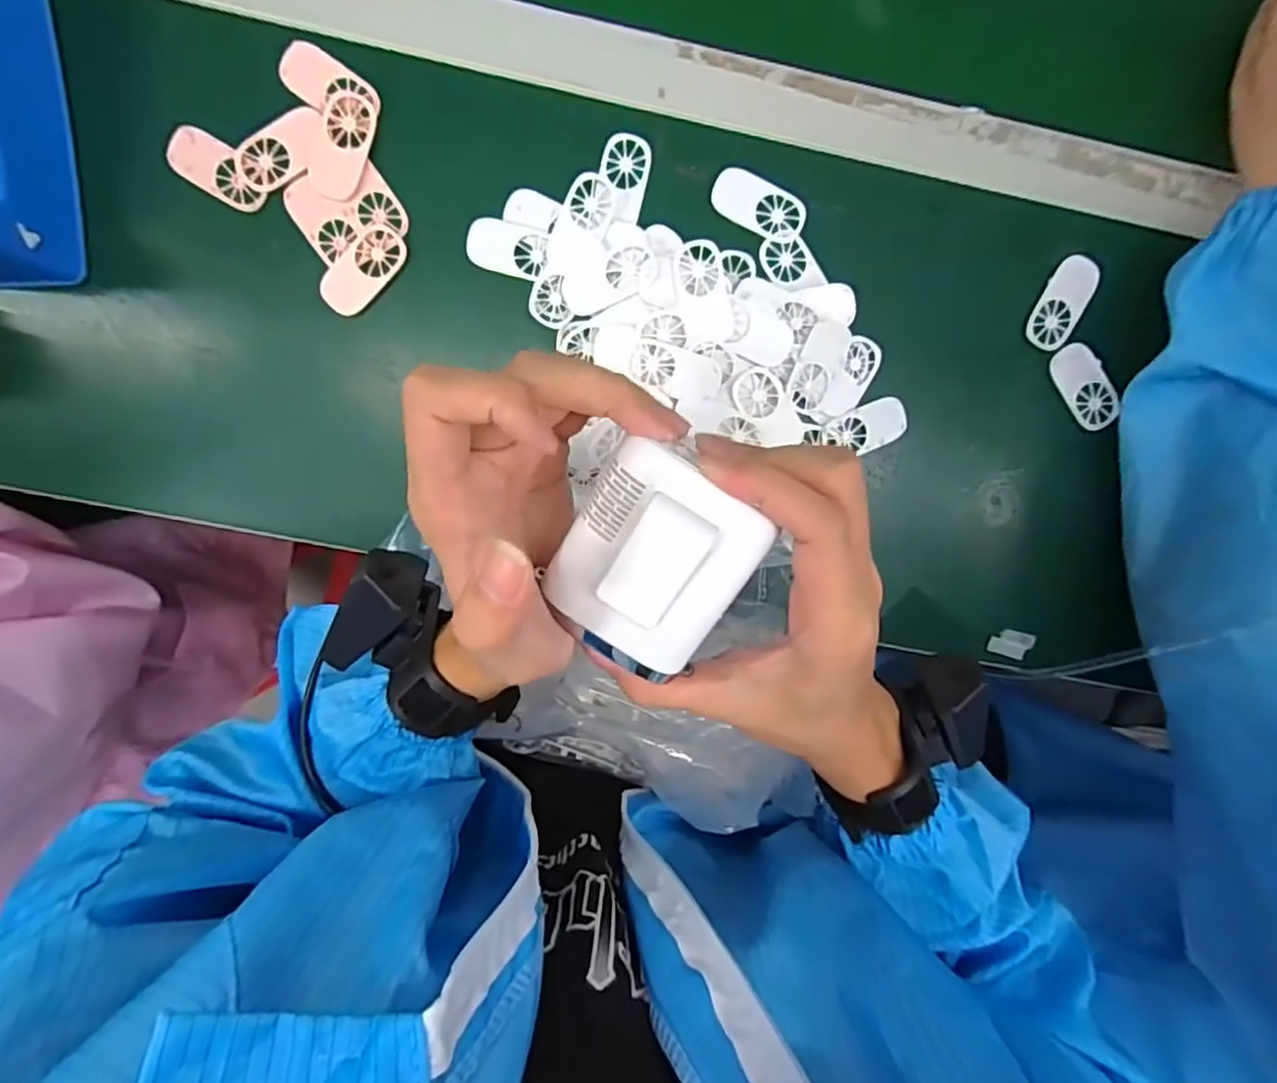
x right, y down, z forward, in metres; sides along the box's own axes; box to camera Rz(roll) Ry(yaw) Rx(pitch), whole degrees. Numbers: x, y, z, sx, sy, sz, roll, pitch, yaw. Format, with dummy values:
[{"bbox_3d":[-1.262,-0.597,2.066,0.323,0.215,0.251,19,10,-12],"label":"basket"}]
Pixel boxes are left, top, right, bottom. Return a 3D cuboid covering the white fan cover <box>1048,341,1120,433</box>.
[{"bbox_3d":[0.290,-0.101,0.430,0.028,0.008,0.057,-34,92,10],"label":"white fan cover"}]

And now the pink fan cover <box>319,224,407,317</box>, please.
[{"bbox_3d":[-0.165,-0.163,0.397,0.030,0.004,0.057,44,95,-8],"label":"pink fan cover"}]

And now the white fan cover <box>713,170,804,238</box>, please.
[{"bbox_3d":[0.074,-0.205,0.404,0.058,0.004,0.028,22,98,-6],"label":"white fan cover"}]

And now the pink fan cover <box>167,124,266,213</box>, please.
[{"bbox_3d":[-0.245,-0.217,0.387,0.058,0.005,0.029,29,97,-7],"label":"pink fan cover"}]

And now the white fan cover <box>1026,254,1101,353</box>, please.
[{"bbox_3d":[0.269,-0.151,0.420,0.026,0.008,0.058,23,98,-6],"label":"white fan cover"}]

